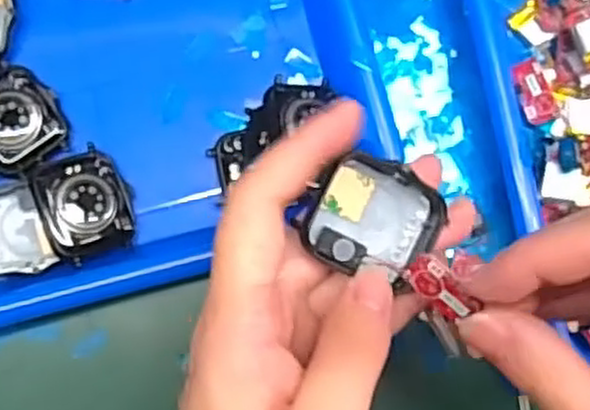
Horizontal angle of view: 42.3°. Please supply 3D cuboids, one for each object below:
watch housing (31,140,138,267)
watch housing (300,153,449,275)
[{"bbox_3d":[-0.089,-0.001,0.326,0.039,0.012,0.043,-22,98,-24],"label":"watch housing"},{"bbox_3d":[0.024,0.003,0.248,0.038,0.011,0.038,31,90,-18],"label":"watch housing"}]

